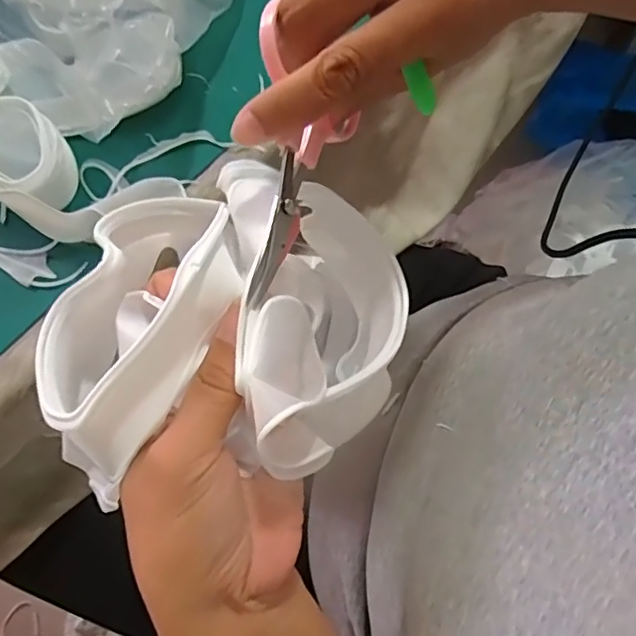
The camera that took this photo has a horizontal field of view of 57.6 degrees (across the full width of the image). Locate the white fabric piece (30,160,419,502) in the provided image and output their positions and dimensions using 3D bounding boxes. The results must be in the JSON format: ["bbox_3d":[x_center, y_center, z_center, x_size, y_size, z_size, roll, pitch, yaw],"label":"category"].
[{"bbox_3d":[-0.045,0.005,0.224,0.133,0.056,0.129,33,77,11],"label":"white fabric piece"}]

